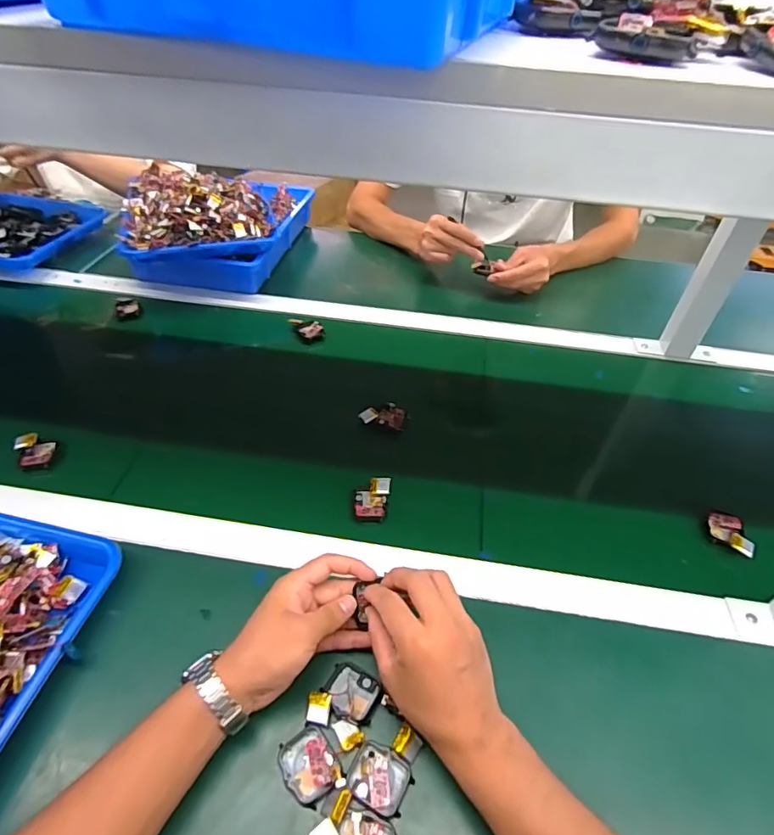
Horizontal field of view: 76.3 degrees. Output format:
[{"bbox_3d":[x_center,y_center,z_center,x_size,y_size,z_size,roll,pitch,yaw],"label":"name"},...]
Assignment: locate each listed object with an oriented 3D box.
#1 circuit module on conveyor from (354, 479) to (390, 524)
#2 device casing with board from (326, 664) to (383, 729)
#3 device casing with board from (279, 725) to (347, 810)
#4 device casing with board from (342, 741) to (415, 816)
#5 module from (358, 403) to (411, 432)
[{"bbox_3d":[-0.017,0.090,0.552,0.036,0.014,0.055,11,46,7],"label":"circuit module on conveyor"},{"bbox_3d":[-0.029,0.231,0.414,0.046,0.012,0.038,23,49,19],"label":"device casing with board"},{"bbox_3d":[-0.060,0.265,0.375,0.036,0.011,0.049,-27,53,-26],"label":"device casing with board"},{"bbox_3d":[-0.006,0.273,0.374,0.045,0.014,0.040,21,48,17],"label":"device casing with board"},{"bbox_3d":[-0.002,-0.001,0.644,0.063,0.015,0.033,7,45,3],"label":"module"}]

